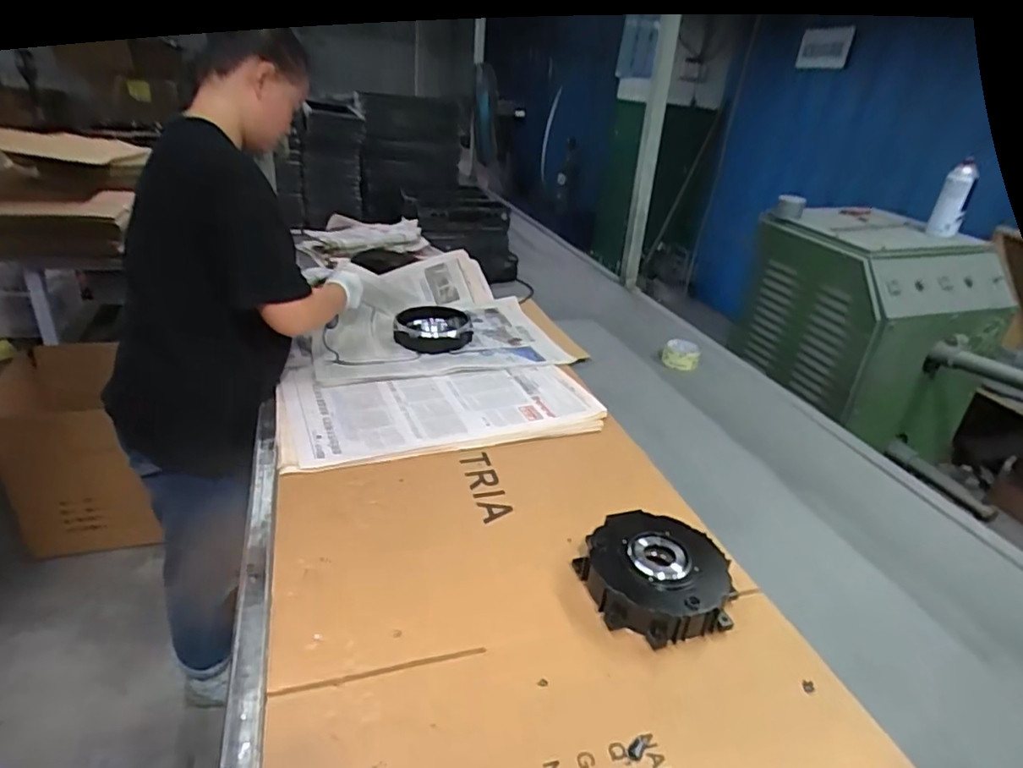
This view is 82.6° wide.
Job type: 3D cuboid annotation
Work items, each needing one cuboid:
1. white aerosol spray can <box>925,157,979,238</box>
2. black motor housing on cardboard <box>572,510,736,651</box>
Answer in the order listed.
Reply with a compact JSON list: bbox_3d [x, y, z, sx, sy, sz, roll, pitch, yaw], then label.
[{"bbox_3d":[1.003,-0.419,1.319,0.060,0.160,0.069,24,33,30],"label":"white aerosol spray can"},{"bbox_3d":[0.178,0.232,0.722,0.171,0.052,0.167,-4,30,-18],"label":"black motor housing on cardboard"}]

